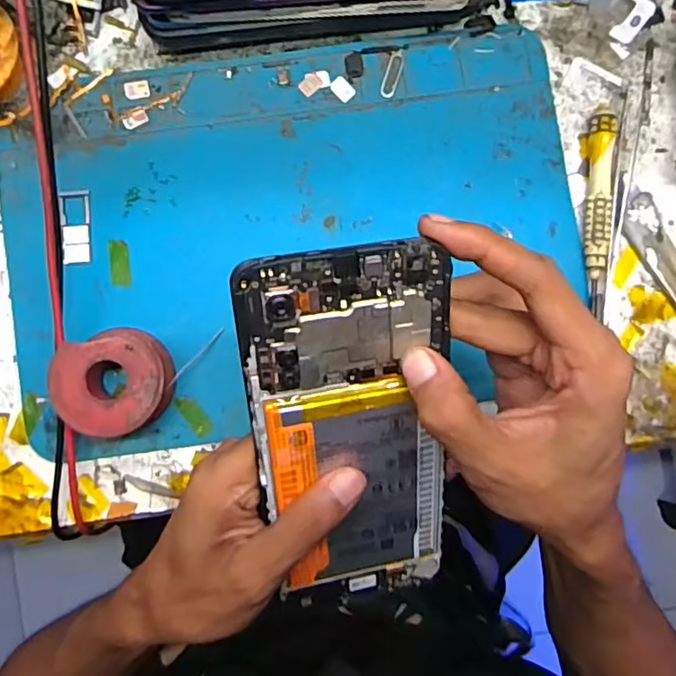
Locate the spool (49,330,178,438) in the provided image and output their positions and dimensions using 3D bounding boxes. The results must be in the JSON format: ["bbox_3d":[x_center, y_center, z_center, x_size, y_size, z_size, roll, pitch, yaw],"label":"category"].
[{"bbox_3d":[-0.109,0.022,0.276,0.050,0.029,0.047,0,87,-2],"label":"spool"}]

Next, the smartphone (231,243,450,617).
[{"bbox_3d":[0.010,0.050,0.220,0.072,0.010,0.175,-10,117,-2],"label":"smartphone"}]

